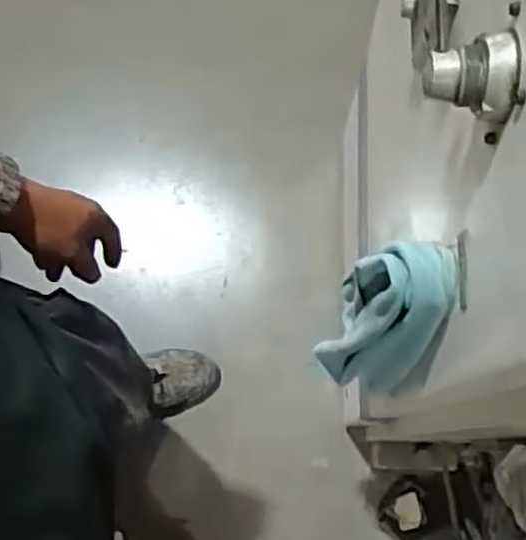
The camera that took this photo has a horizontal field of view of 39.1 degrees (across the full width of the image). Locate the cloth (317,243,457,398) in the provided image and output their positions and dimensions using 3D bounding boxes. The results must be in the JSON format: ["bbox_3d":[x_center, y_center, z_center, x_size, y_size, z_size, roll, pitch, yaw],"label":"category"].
[{"bbox_3d":[0.120,0.060,0.738,0.105,0.358,0.090,31,78,8],"label":"cloth"}]

